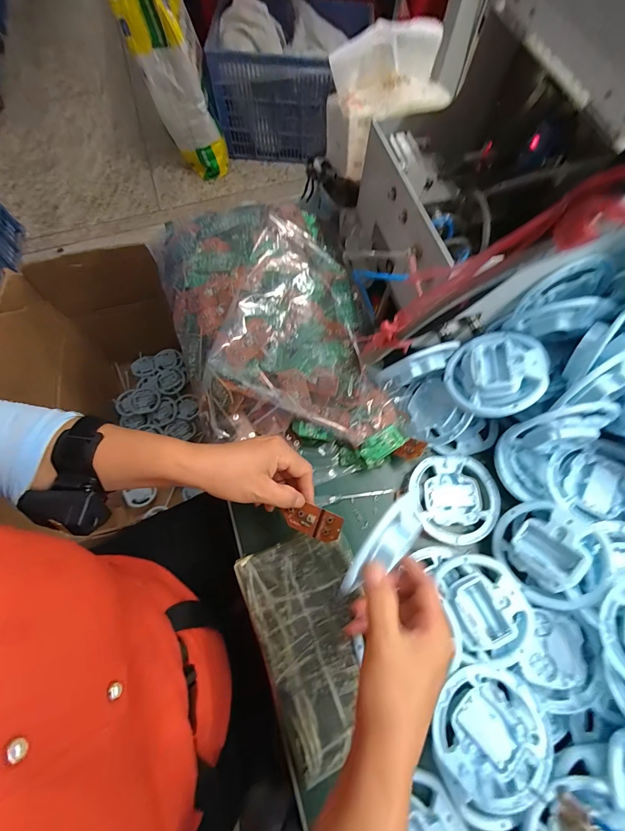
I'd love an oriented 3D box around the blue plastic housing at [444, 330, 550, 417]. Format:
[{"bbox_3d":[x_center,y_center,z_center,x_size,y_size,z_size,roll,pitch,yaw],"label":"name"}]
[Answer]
[{"bbox_3d":[0.203,-0.047,0.392,0.100,0.046,0.100,-21,57,37],"label":"blue plastic housing"}]

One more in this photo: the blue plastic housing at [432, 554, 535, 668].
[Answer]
[{"bbox_3d":[0.181,0.199,0.359,0.079,0.029,0.101,-15,70,-6],"label":"blue plastic housing"}]

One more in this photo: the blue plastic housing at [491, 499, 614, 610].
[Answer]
[{"bbox_3d":[0.251,0.146,0.370,0.103,0.045,0.103,-18,60,34],"label":"blue plastic housing"}]

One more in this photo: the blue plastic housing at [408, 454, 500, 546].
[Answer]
[{"bbox_3d":[0.172,0.100,0.423,0.101,0.014,0.102,0,69,-1],"label":"blue plastic housing"}]

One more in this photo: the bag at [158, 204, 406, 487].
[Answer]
[{"bbox_3d":[-0.050,-0.100,0.437,0.218,0.122,0.371,-19,71,-8],"label":"bag"}]

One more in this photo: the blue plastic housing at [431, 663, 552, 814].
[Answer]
[{"bbox_3d":[0.164,0.300,0.333,0.105,0.033,0.105,0,69,-1],"label":"blue plastic housing"}]

